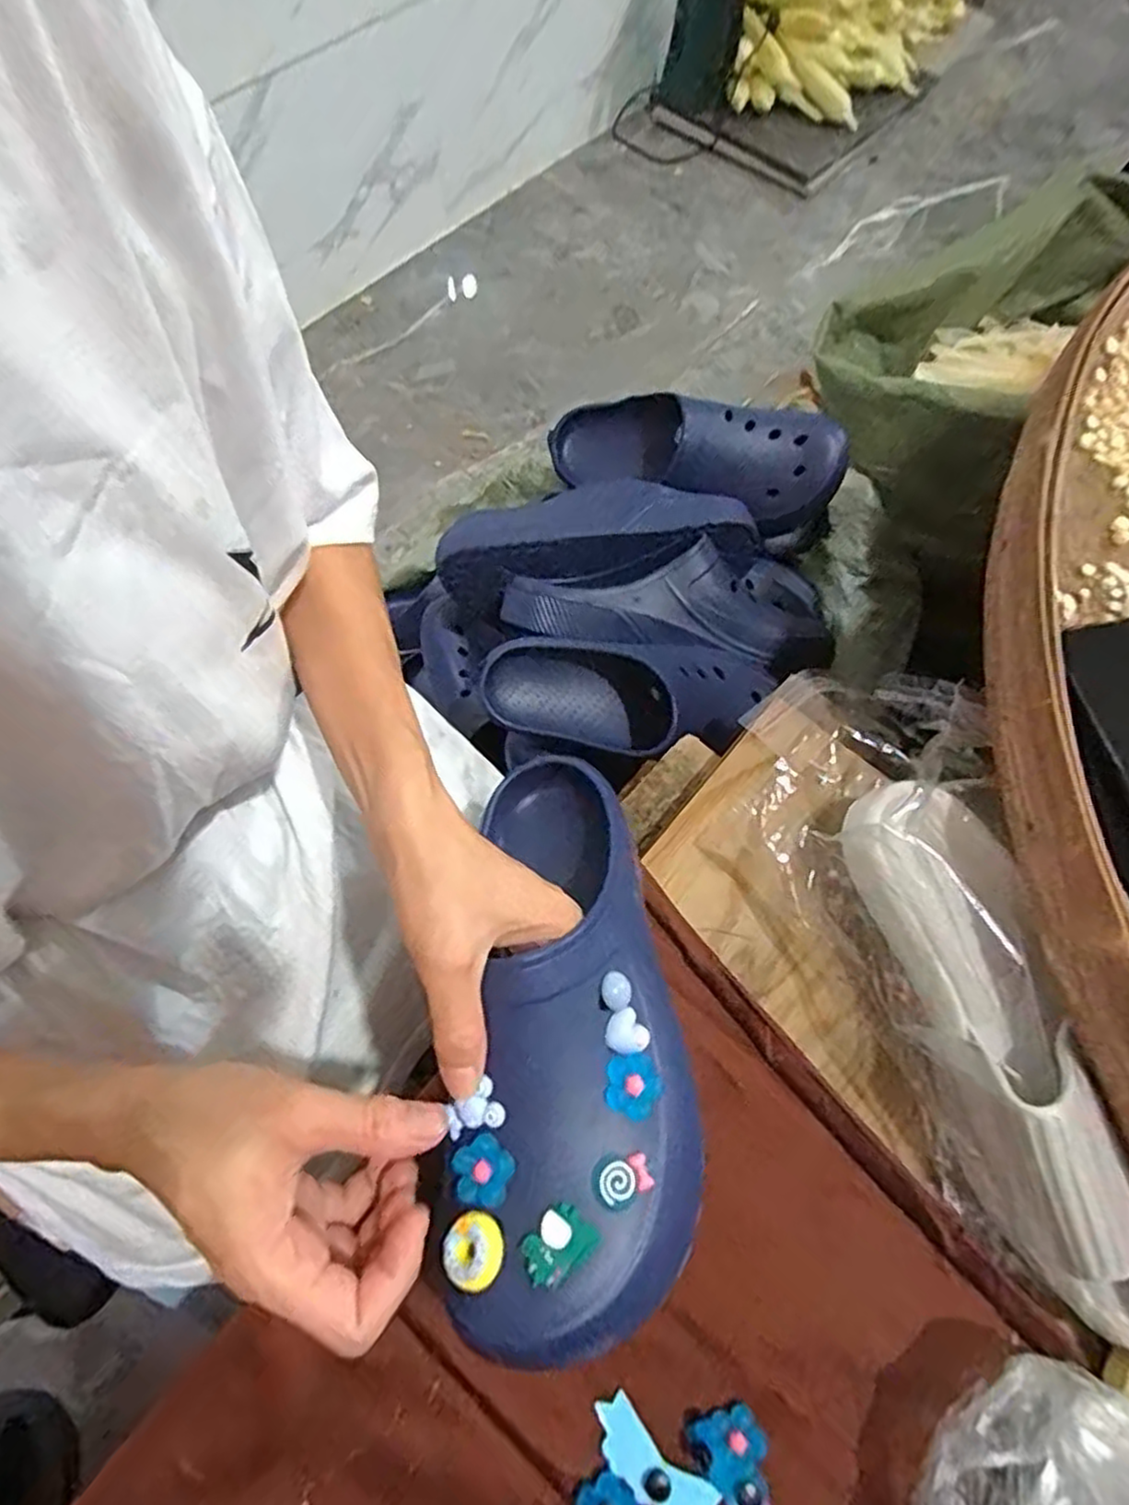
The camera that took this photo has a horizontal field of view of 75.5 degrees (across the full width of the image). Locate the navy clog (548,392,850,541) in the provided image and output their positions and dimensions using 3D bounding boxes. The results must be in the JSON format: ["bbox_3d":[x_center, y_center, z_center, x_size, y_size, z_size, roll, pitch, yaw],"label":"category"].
[{"bbox_3d":[0.129,-0.295,0.722,0.292,0.099,0.091,11,67,2],"label":"navy clog"}]

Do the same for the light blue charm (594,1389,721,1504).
[{"bbox_3d":[0.038,0.310,0.314,0.060,0.005,0.023,38,70,13],"label":"light blue charm"}]

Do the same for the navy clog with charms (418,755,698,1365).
[{"bbox_3d":[0.000,0.105,0.329,0.104,0.080,0.251,0,47,1],"label":"navy clog with charms"}]

